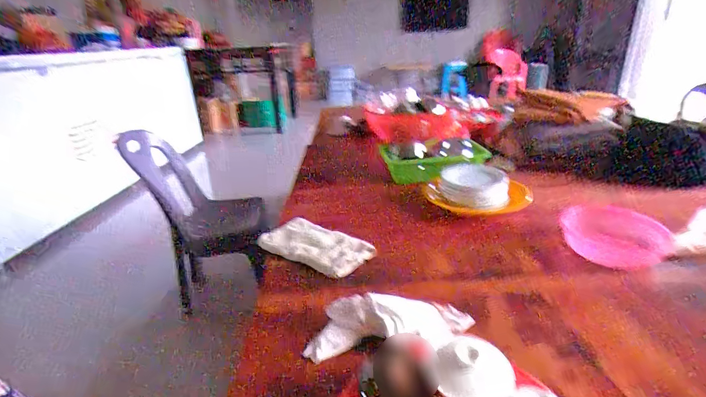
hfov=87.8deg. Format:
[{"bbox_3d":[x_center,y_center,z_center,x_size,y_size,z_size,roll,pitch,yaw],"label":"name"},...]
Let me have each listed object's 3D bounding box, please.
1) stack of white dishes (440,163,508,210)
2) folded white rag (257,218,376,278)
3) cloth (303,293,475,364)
[{"bbox_3d":[0.299,-0.041,0.903,0.149,0.085,0.118,5,25,18],"label":"stack of white dishes"},{"bbox_3d":[-0.080,0.093,0.766,0.249,0.025,0.125,16,30,37],"label":"folded white rag"},{"bbox_3d":[0.050,0.174,0.528,0.235,0.047,0.080,-4,24,-1],"label":"cloth"}]

